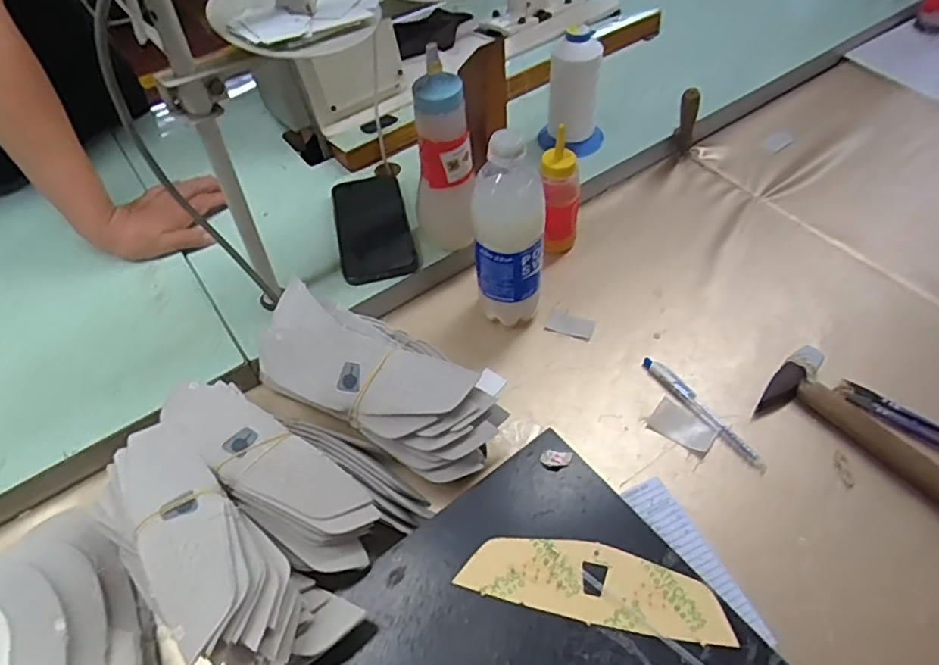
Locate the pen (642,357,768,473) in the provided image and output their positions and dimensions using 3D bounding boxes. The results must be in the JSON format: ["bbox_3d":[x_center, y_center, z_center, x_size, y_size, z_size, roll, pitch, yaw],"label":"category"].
[{"bbox_3d":[0.210,0.070,0.538,0.017,0.007,0.137,-30,56,-19],"label":"pen"}]

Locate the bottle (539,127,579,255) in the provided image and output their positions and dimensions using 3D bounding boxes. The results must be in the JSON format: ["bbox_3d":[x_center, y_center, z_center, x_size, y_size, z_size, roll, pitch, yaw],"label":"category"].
[{"bbox_3d":[0.096,-0.141,0.636,0.040,0.133,0.035,-10,52,-5],"label":"bottle"}]

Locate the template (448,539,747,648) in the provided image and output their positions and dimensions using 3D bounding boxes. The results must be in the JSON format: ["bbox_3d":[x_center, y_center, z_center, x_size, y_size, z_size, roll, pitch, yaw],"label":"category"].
[{"bbox_3d":[0.090,0.181,0.431,0.184,0.004,0.055,11,53,12],"label":"template"}]

